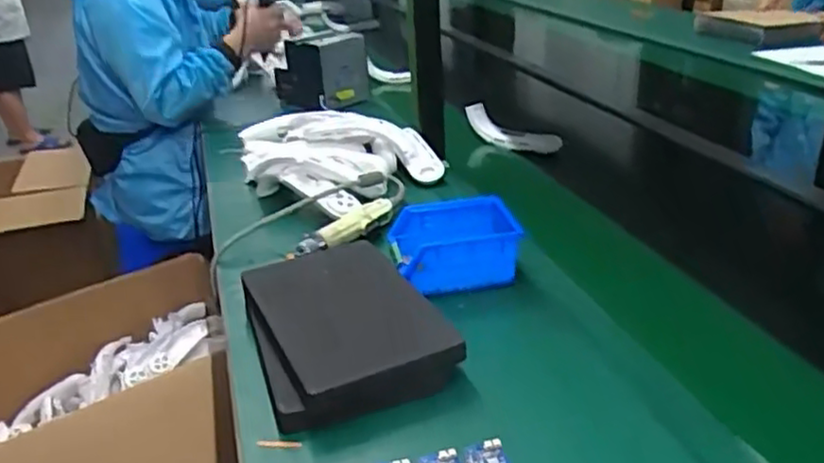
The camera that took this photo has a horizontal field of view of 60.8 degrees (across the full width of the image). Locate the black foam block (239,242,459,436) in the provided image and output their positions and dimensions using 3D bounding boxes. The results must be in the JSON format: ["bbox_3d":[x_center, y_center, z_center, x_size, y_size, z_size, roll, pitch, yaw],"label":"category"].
[{"bbox_3d":[-0.082,0.085,0.730,0.175,0.049,0.279,-13,28,-19],"label":"black foam block"}]

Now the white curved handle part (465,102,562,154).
[{"bbox_3d":[0.183,-0.187,1.276,0.181,0.067,0.067,16,32,34],"label":"white curved handle part"}]

